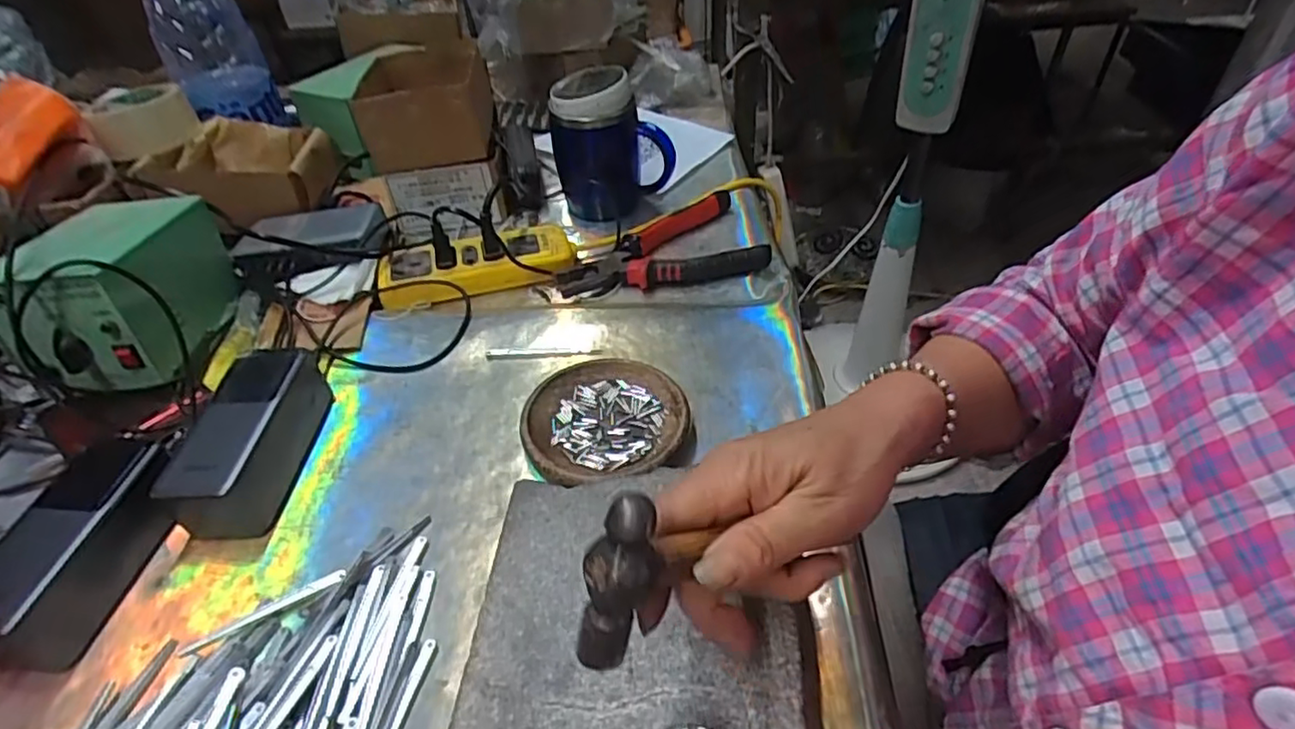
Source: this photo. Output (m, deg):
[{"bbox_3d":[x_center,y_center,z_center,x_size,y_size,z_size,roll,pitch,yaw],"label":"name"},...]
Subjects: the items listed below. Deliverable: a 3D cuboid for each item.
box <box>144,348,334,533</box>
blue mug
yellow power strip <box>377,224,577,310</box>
[{"bbox_3d":[-0.275,0.046,0.457,0.057,0.056,0.132,-2,44,3],"label":"box"},{"bbox_3d":[-0.036,-0.219,0.661,0.112,0.134,0.083,-15,45,-10],"label":"blue mug"},{"bbox_3d":[-0.160,-0.097,0.614,0.175,0.030,0.062,-15,45,-10],"label":"yellow power strip"}]

